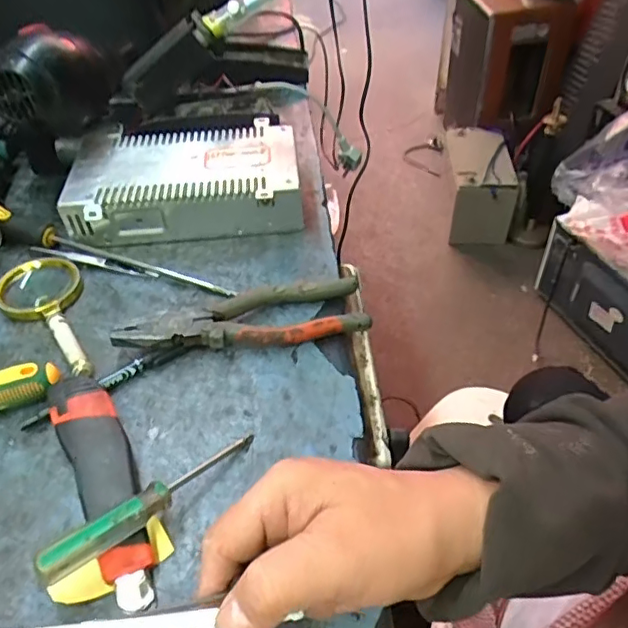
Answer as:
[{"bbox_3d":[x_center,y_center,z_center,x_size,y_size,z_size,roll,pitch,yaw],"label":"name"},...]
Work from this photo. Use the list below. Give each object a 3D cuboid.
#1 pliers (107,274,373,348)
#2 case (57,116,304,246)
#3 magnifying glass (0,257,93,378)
[{"bbox_3d":[-0.055,0.009,0.454,0.189,0.023,0.053,-13,47,-11],"label":"pliers"},{"bbox_3d":[-0.122,-0.129,0.566,0.214,0.052,0.136,-4,46,-2],"label":"case"},{"bbox_3d":[-0.214,0.005,0.465,0.067,0.018,0.137,-21,49,-17],"label":"magnifying glass"}]

